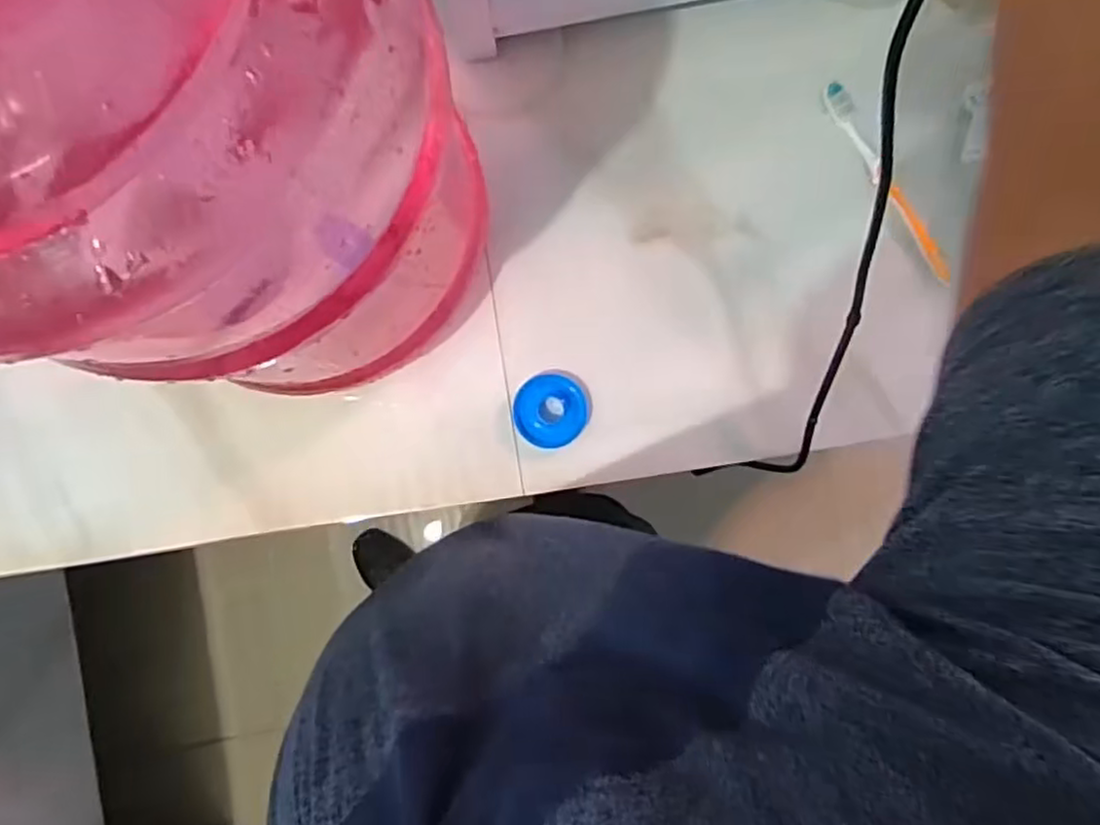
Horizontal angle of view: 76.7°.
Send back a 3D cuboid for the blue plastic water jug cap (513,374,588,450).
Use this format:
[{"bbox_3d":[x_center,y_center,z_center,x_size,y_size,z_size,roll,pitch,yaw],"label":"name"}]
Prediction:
[{"bbox_3d":[0.001,-0.001,0.530,0.054,0.013,0.054,-1,90,0],"label":"blue plastic water jug cap"}]

